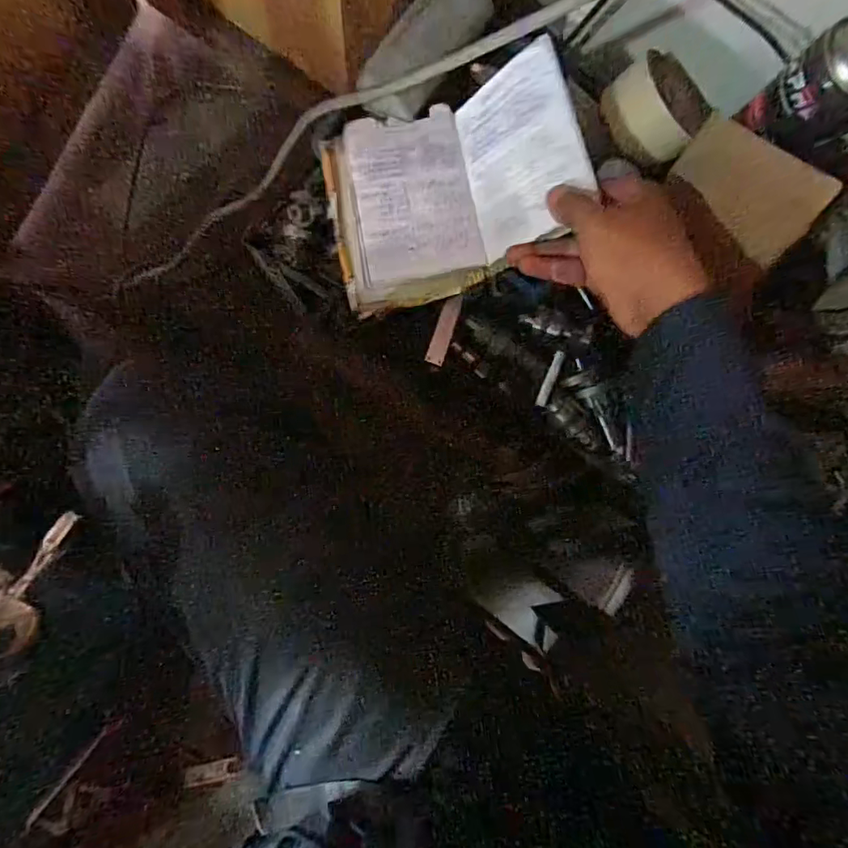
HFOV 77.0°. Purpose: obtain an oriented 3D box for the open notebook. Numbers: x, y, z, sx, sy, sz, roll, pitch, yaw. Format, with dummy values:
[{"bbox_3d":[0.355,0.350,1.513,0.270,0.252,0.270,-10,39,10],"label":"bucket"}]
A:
[{"bbox_3d":[0.024,-0.205,0.449,0.208,0.050,0.165,-12,82,17],"label":"open notebook"}]

